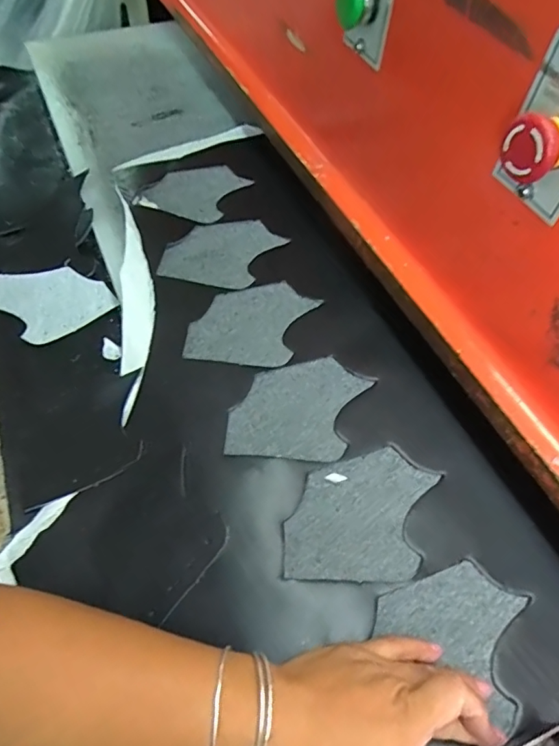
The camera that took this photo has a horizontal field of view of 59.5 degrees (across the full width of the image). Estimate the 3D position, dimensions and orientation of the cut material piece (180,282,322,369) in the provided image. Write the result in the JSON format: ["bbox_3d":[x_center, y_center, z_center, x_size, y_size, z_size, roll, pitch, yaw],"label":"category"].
[{"bbox_3d":[-0.028,-0.051,0.511,0.100,0.006,0.124,25,61,9],"label":"cut material piece"}]

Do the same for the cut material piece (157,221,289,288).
[{"bbox_3d":[-0.065,-0.142,0.565,0.123,0.011,0.106,10,57,3],"label":"cut material piece"}]

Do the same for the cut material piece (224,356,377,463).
[{"bbox_3d":[0.018,0.034,0.458,0.102,0.004,0.126,24,59,10],"label":"cut material piece"}]

